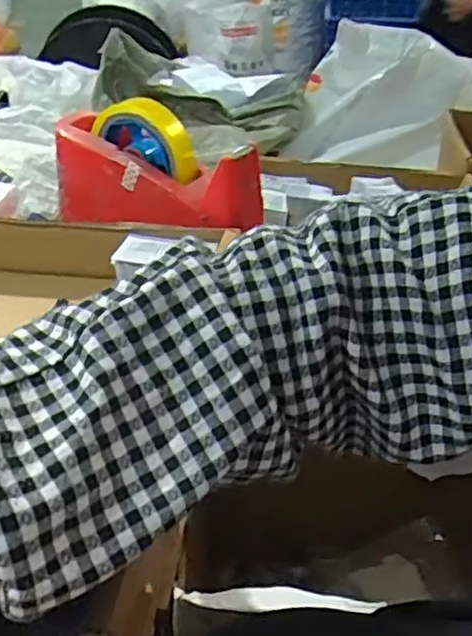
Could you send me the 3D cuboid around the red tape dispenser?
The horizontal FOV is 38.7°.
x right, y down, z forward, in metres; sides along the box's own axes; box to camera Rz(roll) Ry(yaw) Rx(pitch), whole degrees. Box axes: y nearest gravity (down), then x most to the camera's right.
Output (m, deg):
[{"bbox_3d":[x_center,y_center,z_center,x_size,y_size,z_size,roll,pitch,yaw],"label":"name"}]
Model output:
[{"bbox_3d":[-0.075,-0.121,0.566,0.192,0.094,0.075,22,43,29],"label":"red tape dispenser"}]

